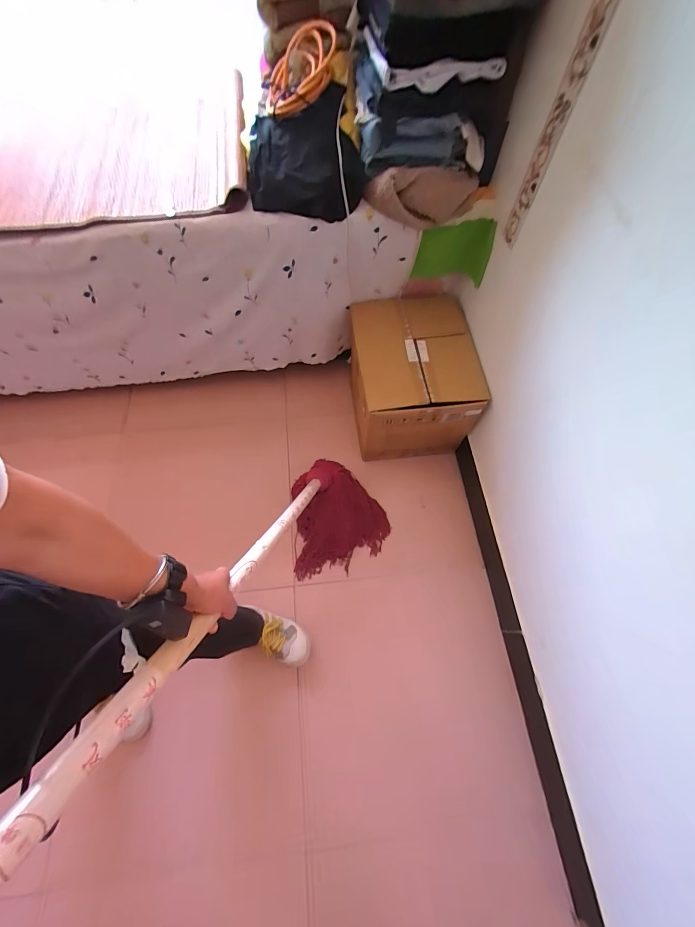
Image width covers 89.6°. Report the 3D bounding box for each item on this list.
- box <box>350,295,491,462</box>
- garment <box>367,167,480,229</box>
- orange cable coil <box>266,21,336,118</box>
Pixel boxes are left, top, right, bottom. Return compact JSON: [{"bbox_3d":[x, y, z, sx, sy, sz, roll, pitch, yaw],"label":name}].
[{"bbox_3d":[0.199,-0.279,1.184,0.369,0.315,0.418,-4,67,-3],"label":"box"},{"bbox_3d":[0.178,-0.632,0.832,0.266,0.102,0.088,-12,68,-6],"label":"garment"},{"bbox_3d":[-0.109,-0.893,0.795,0.155,0.122,0.152,0,67,-1],"label":"orange cable coil"}]

